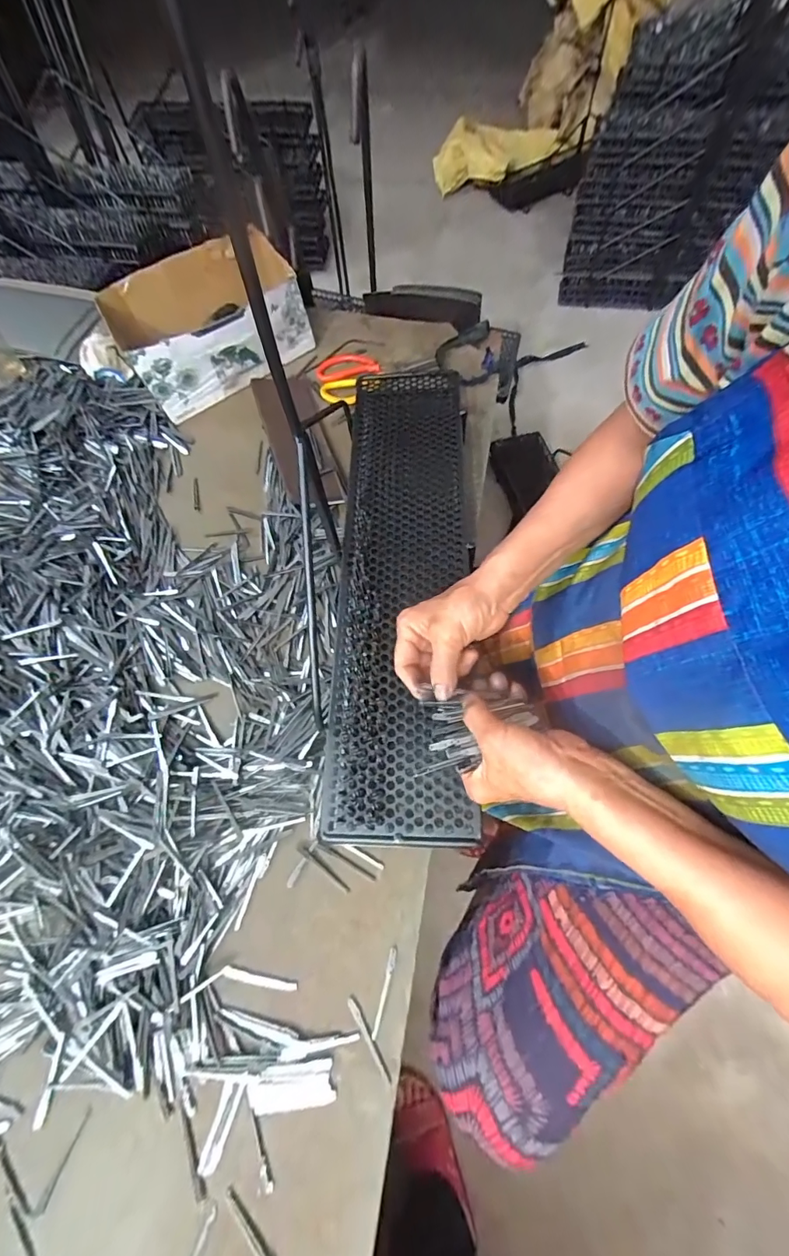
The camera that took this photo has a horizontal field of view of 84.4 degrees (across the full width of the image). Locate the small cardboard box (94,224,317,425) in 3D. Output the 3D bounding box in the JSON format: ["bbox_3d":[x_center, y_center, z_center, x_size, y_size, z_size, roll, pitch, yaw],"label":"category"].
[{"bbox_3d":[-0.294,-0.491,0.695,0.288,0.105,0.202,-28,67,-9],"label":"small cardboard box"}]

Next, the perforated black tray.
[{"bbox_3d":[0.008,-0.091,0.505,0.150,0.020,0.592,1,66,4],"label":"perforated black tray"}]

